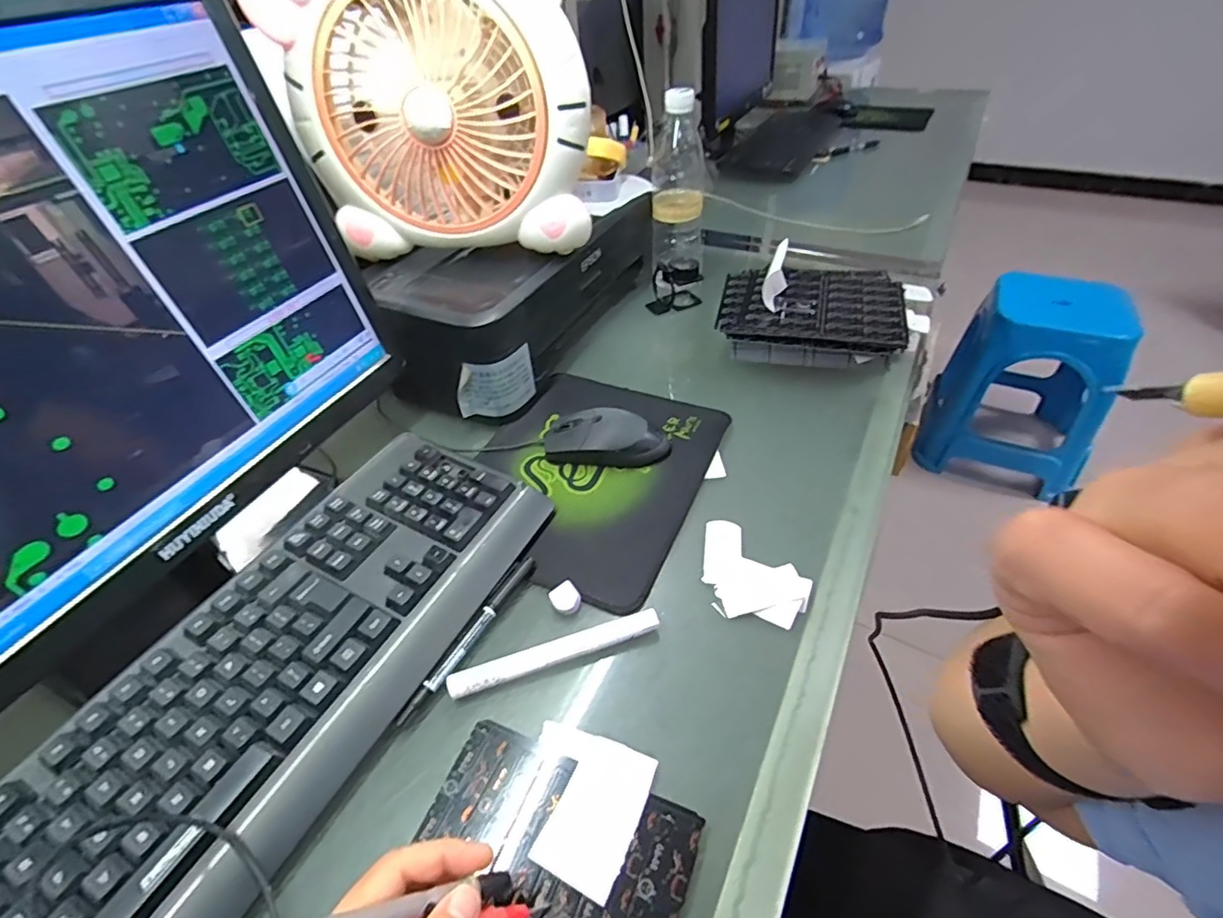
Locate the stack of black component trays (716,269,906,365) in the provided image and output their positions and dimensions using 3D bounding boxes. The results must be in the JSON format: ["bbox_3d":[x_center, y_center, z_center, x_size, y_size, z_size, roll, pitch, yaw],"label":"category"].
[{"bbox_3d":[0.234,-0.172,0.666,0.201,0.057,0.186,8,44,13],"label":"stack of black component trays"}]

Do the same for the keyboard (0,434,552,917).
[{"bbox_3d":[-0.217,0.146,0.357,0.158,0.042,0.431,17,47,21],"label":"keyboard"}]

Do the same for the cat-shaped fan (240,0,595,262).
[{"bbox_3d":[-0.154,-0.314,0.495,0.263,0.233,0.093,4,43,8],"label":"cat-shaped fan"}]

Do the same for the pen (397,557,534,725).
[{"bbox_3d":[-0.097,0.125,0.395,0.010,0.012,0.138,20,48,24],"label":"pen"}]

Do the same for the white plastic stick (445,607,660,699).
[{"bbox_3d":[-0.037,0.132,0.380,0.144,0.014,0.015,-15,44,-12],"label":"white plastic stick"}]

